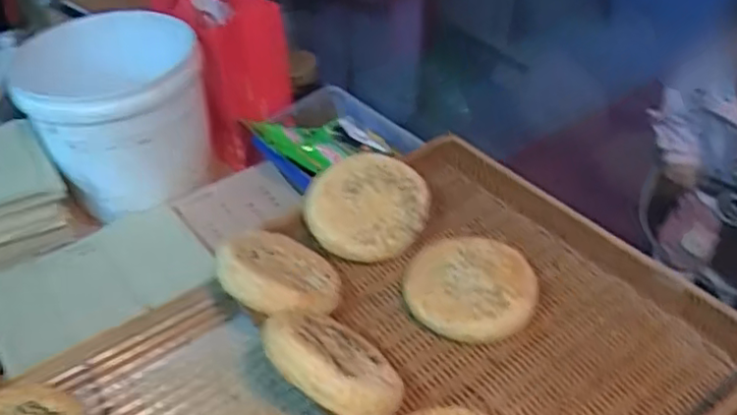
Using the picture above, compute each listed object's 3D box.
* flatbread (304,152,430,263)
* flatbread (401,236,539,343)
[{"bbox_3d":[0.001,-0.007,0.671,0.124,0.026,0.119,8,66,-19],"label":"flatbread"},{"bbox_3d":[0.093,0.072,0.602,0.116,0.033,0.107,-3,41,-1],"label":"flatbread"}]

